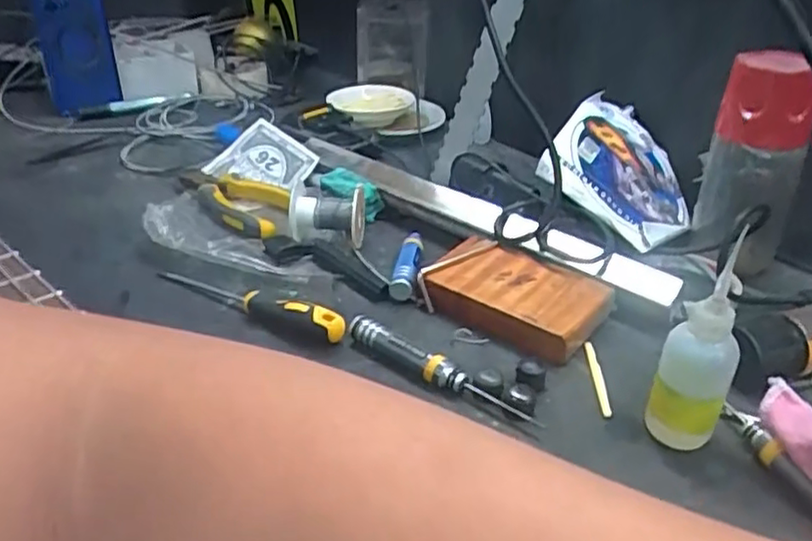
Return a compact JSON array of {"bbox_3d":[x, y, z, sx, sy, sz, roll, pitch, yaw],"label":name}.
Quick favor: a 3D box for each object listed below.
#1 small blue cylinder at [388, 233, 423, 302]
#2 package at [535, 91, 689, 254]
[{"bbox_3d":[0.003,-0.008,0.530,0.017,0.018,0.085,6,31,8],"label":"small blue cylinder"},{"bbox_3d":[0.185,-0.080,0.571,0.129,0.019,0.153,42,48,-3],"label":"package"}]

